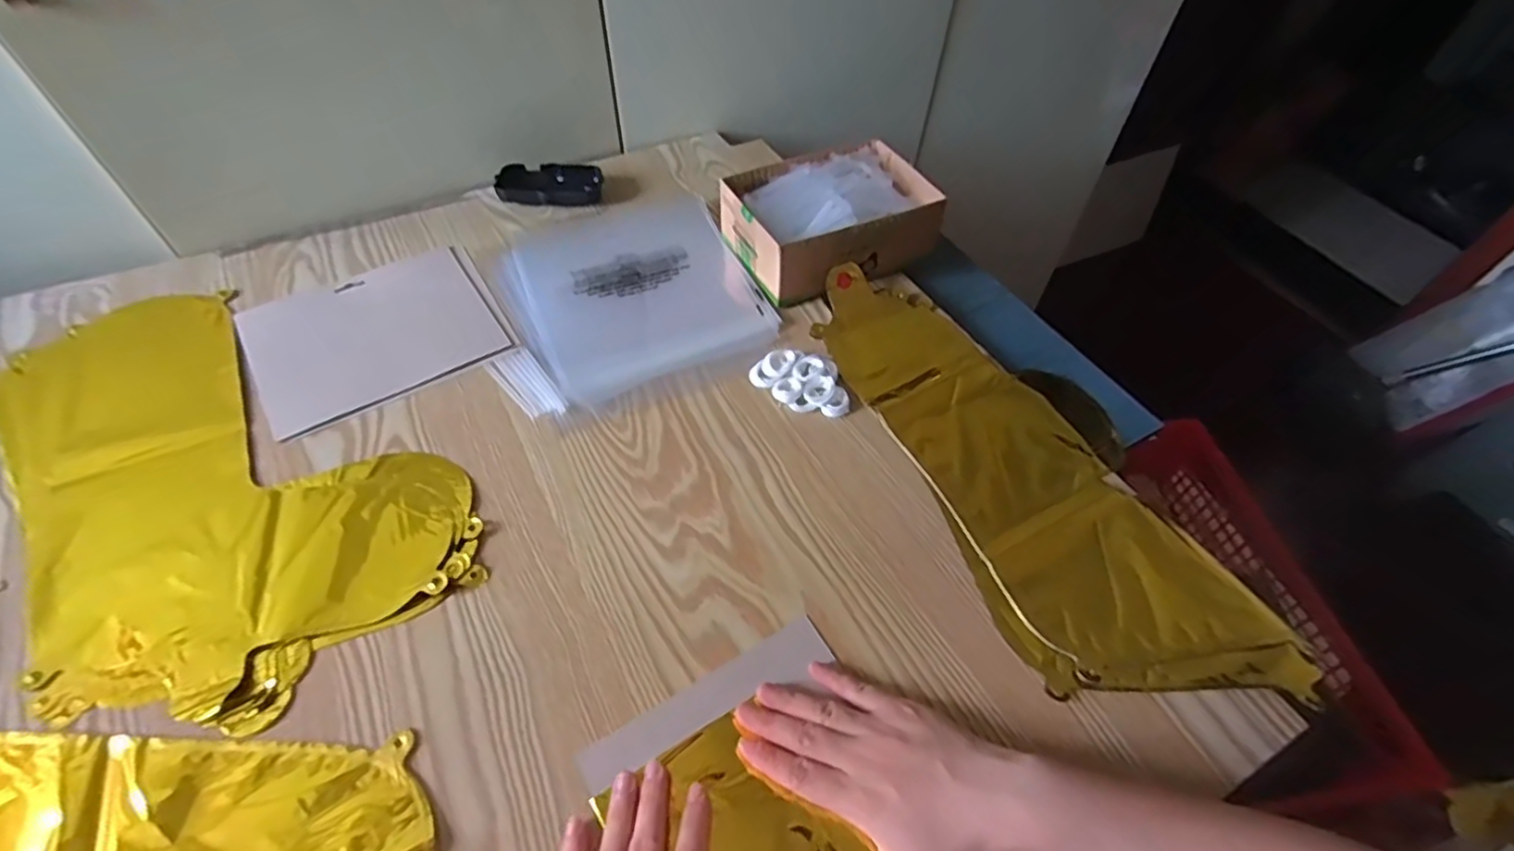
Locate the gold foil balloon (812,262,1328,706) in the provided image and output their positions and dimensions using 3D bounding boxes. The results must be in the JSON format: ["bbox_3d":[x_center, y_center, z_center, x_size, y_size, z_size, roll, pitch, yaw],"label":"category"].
[{"bbox_3d":[0.198,0.020,0.516,0.168,0.017,0.420,-19,55,-16],"label":"gold foil balloon"}]

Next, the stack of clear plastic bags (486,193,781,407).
[{"bbox_3d":[-0.119,-0.132,0.629,0.215,0.010,0.242,-22,56,-18],"label":"stack of clear plastic bags"}]

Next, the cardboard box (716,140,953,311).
[{"bbox_3d":[0.072,-0.204,0.651,0.188,0.075,0.137,-21,55,-17],"label":"cardboard box"}]

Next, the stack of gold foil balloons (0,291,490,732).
[{"bbox_3d":[-0.410,0.026,0.500,0.245,0.008,0.422,-35,61,-26],"label":"stack of gold foil balloons"}]

